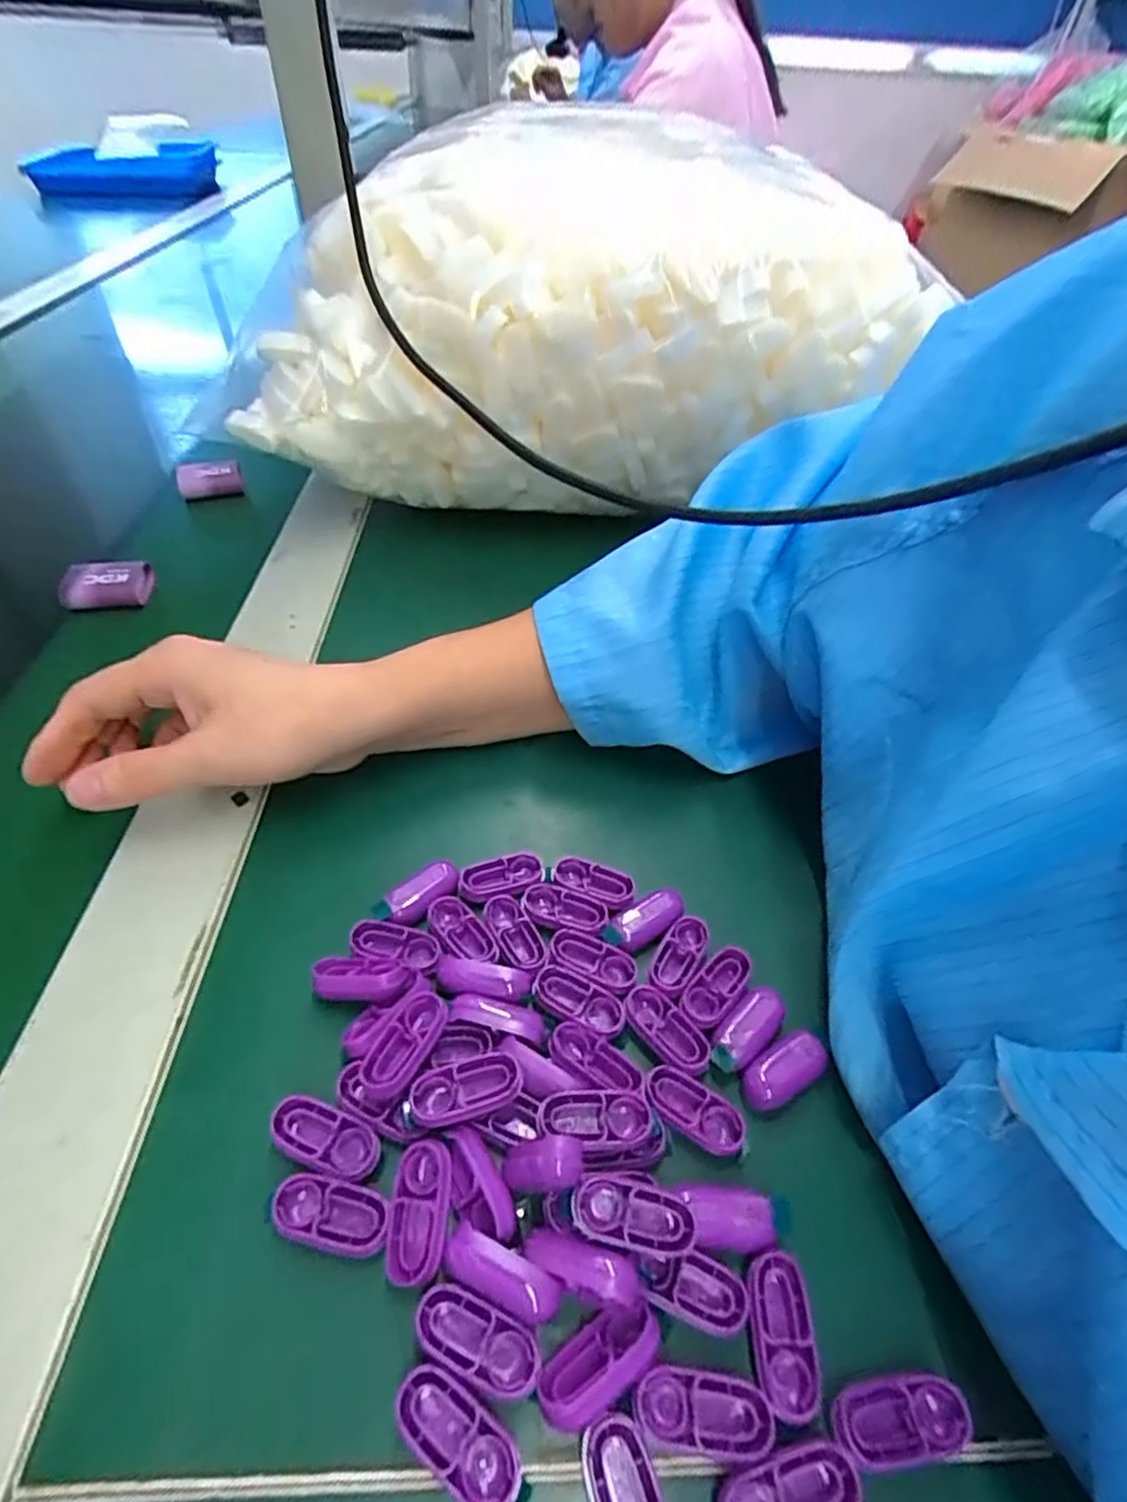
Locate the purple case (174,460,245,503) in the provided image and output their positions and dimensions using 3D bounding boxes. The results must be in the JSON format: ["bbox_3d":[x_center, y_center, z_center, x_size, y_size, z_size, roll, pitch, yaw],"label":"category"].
[{"bbox_3d":[-0.262,-0.200,0.501,0.044,0.024,0.018,-12,48,-15],"label":"purple case"}]

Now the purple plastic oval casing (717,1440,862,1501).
[{"bbox_3d":[0.053,0.178,0.161,0.034,0.007,0.015,-9,47,-12],"label":"purple plastic oval casing"}]

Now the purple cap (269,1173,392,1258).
[{"bbox_3d":[-0.066,0.129,0.190,0.032,0.004,0.017,8,46,4],"label":"purple cap"}]

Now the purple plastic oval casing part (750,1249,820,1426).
[{"bbox_3d":[0.059,0.155,0.181,0.014,0.007,0.034,3,46,0],"label":"purple plastic oval casing part"}]

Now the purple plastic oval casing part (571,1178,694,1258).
[{"bbox_3d":[0.019,0.130,0.189,0.033,0.012,0.016,7,46,3],"label":"purple plastic oval casing part"}]

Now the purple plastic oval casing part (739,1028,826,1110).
[{"bbox_3d":[0.075,0.109,0.231,0.031,0.011,0.015,-23,52,-24],"label":"purple plastic oval casing part"}]

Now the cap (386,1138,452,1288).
[{"bbox_3d":[-0.041,0.129,0.191,0.016,0.005,0.033,6,46,2],"label":"cap"}]

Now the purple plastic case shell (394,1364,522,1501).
[{"bbox_3d":[-0.026,0.167,0.165,0.033,0.011,0.015,28,51,22],"label":"purple plastic case shell"}]

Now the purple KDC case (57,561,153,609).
[{"bbox_3d":[-0.272,-0.100,0.402,0.045,0.018,0.025,-6,47,-10],"label":"purple KDC case"}]

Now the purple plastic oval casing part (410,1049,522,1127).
[{"bbox_3d":[-0.030,0.105,0.209,0.033,0.010,0.015,-10,47,-13],"label":"purple plastic oval casing part"}]

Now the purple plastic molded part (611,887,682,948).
[{"bbox_3d":[0.034,0.064,0.263,0.028,0.004,0.015,-19,50,-21],"label":"purple plastic molded part"}]

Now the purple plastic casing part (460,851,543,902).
[{"bbox_3d":[-0.025,0.051,0.273,0.034,0.006,0.015,-12,48,-15],"label":"purple plastic casing part"}]

